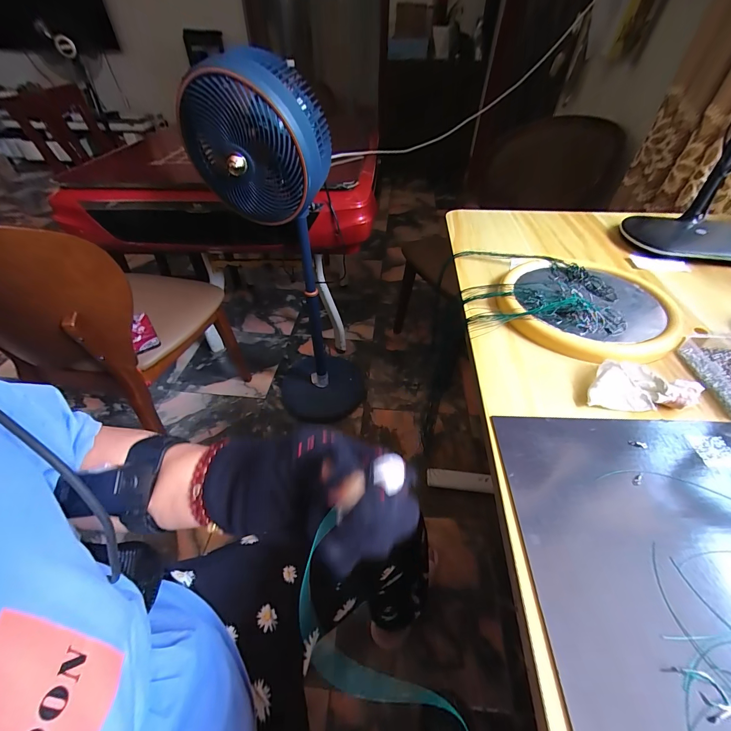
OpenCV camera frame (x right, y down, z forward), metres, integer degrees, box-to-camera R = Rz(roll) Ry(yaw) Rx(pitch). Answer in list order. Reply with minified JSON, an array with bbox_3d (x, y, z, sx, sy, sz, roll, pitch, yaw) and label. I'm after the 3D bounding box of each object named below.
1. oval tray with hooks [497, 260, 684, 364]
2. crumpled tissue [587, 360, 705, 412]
[{"bbox_3d":[0.243,-0.070,0.373,0.172,0.029,0.163,17,48,19],"label":"oval tray with hooks"},{"bbox_3d":[0.235,0.019,0.290,0.085,0.022,0.038,4,45,7],"label":"crumpled tissue"}]

